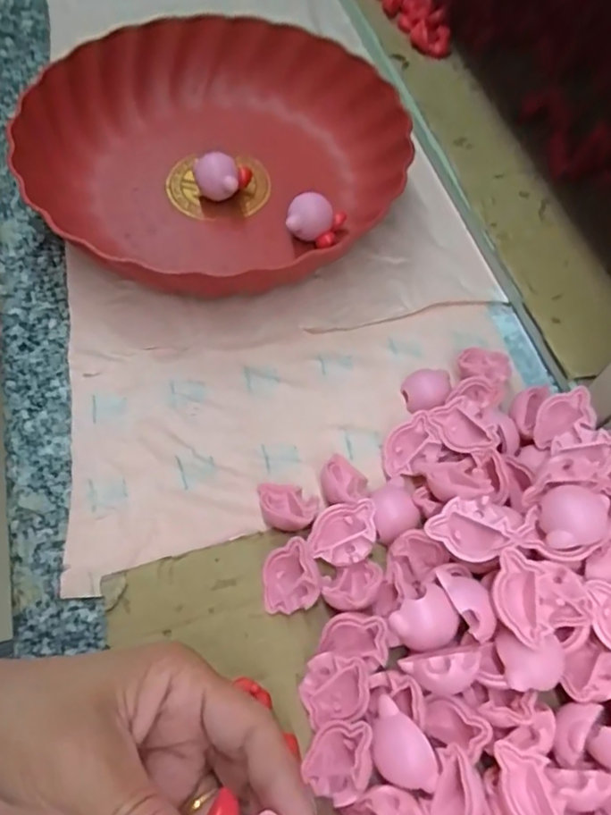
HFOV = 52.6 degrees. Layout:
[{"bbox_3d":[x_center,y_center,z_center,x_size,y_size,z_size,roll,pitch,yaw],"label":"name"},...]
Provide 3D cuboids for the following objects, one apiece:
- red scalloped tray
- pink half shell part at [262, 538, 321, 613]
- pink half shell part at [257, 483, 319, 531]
[{"bbox_3d":[-0.061,-0.171,0.411,0.242,0.048,0.234,-36,67,-21],"label":"red scalloped tray"},{"bbox_3d":[-0.007,0.077,0.281,0.030,0.009,0.030,2,95,31],"label":"pink half shell part"},{"bbox_3d":[-0.010,0.048,0.305,0.031,0.018,0.025,21,61,9],"label":"pink half shell part"}]

